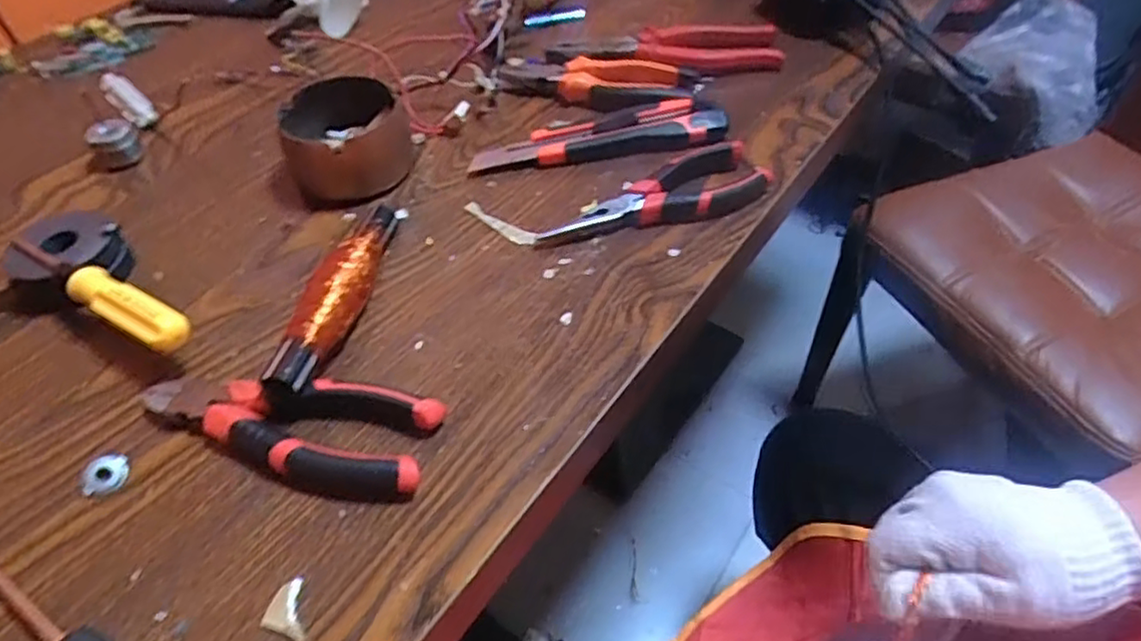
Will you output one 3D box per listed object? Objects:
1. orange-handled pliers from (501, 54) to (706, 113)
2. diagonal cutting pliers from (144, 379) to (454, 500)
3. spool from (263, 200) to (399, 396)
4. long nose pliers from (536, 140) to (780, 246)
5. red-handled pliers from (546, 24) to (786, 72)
[{"bbox_3d":[0.016,-0.188,0.541,0.156,0.028,0.072,12,51,12],"label":"orange-handled pliers"},{"bbox_3d":[-0.144,0.053,0.345,0.152,0.018,0.053,9,51,10],"label":"diagonal cutting pliers"},{"bbox_3d":[-0.133,-0.018,0.399,0.029,0.029,0.154,5,50,7],"label":"spool"},{"bbox_3d":[0.055,-0.081,0.453,0.158,0.025,0.047,-16,51,-11],"label":"long nose pliers"},{"bbox_3d":[0.077,-0.232,0.570,0.190,0.022,0.059,0,50,3],"label":"red-handled pliers"}]

